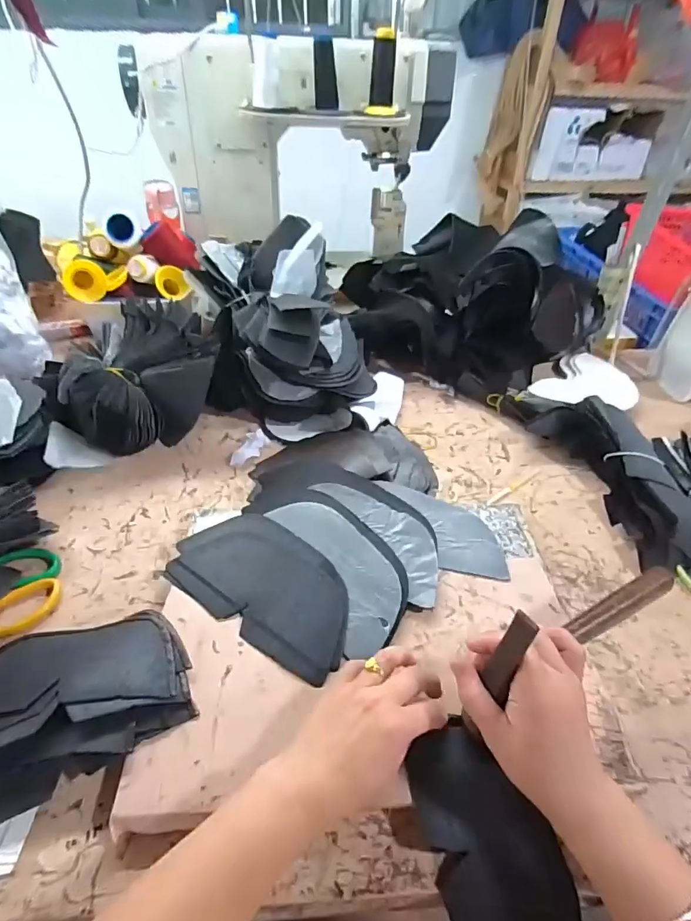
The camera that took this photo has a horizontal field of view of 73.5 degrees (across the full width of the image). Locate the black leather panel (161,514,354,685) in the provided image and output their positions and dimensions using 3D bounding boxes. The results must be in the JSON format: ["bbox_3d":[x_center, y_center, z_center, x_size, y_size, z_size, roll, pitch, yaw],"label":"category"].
[{"bbox_3d":[-0.081,0.123,0.476,0.210,0.016,0.110,25,46,25],"label":"black leather panel"}]

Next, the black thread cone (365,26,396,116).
[{"bbox_3d":[0.068,-0.686,0.821,0.048,0.113,0.062,7,41,6],"label":"black thread cone"}]

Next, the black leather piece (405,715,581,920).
[{"bbox_3d":[0.102,0.277,0.334,0.087,0.010,0.146,-25,60,-4],"label":"black leather piece"}]

